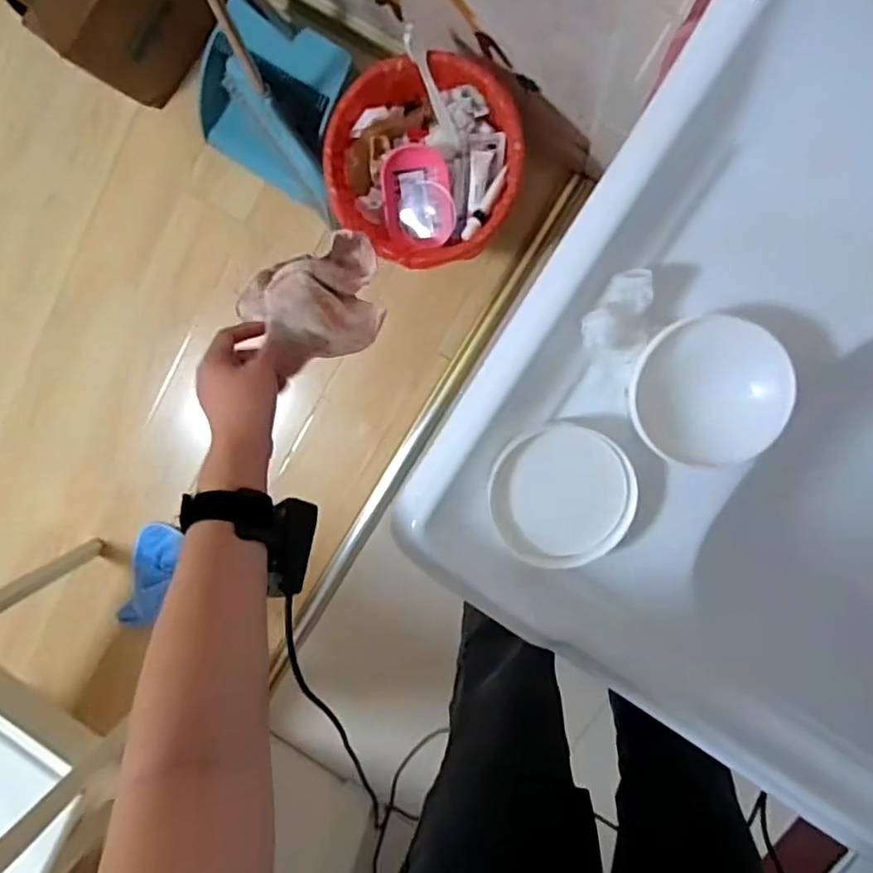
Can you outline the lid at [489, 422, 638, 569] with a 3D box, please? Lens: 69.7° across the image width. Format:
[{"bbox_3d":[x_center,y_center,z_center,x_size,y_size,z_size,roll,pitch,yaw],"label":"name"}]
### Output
[{"bbox_3d":[0.092,0.044,0.455,0.100,0.011,0.102,-12,97,11],"label":"lid"}]

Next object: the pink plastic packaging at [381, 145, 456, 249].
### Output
[{"bbox_3d":[-0.027,-0.374,0.995,0.109,0.048,0.150,-4,98,10],"label":"pink plastic packaging"}]

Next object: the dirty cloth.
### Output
[{"bbox_3d":[-0.107,-0.114,0.550,0.126,0.058,0.096,-25,92,8],"label":"dirty cloth"}]

